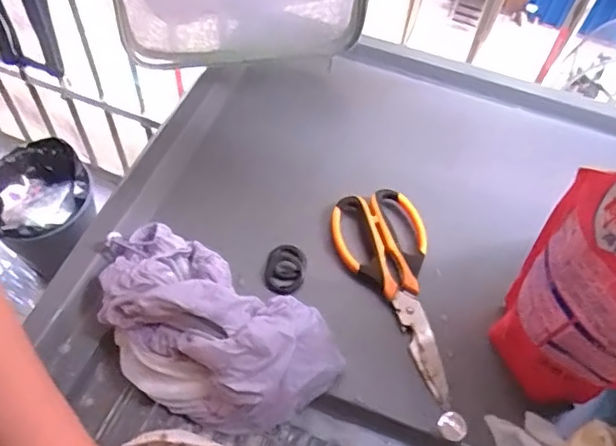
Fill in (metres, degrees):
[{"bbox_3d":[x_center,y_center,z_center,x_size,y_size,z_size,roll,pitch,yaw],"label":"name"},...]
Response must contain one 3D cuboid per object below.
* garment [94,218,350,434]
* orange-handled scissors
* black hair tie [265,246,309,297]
[{"bbox_3d":[-0.087,0.083,0.454,0.210,0.080,0.111,28,61,14],"label":"garment"},{"bbox_3d":[0.082,0.057,0.512,0.084,0.026,0.197,-13,60,-11],"label":"orange-handled scissors"},{"bbox_3d":[-0.020,0.043,0.521,0.036,0.014,0.044,16,58,6],"label":"black hair tie"}]

